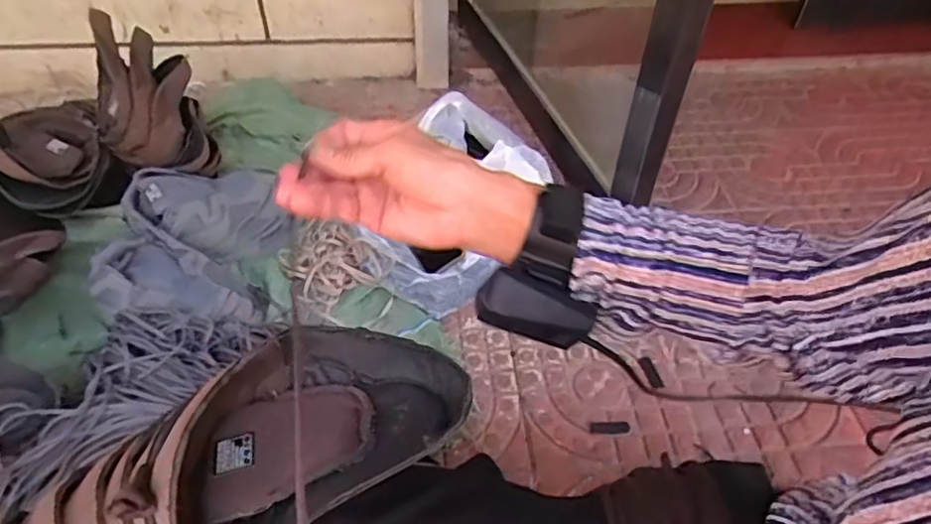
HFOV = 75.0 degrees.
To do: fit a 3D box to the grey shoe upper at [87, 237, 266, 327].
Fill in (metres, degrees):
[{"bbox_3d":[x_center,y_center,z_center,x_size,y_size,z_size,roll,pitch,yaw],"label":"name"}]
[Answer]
[{"bbox_3d":[-0.462,0.040,0.989,0.249,0.105,0.155,-3,47,-4],"label":"grey shoe upper"}]

